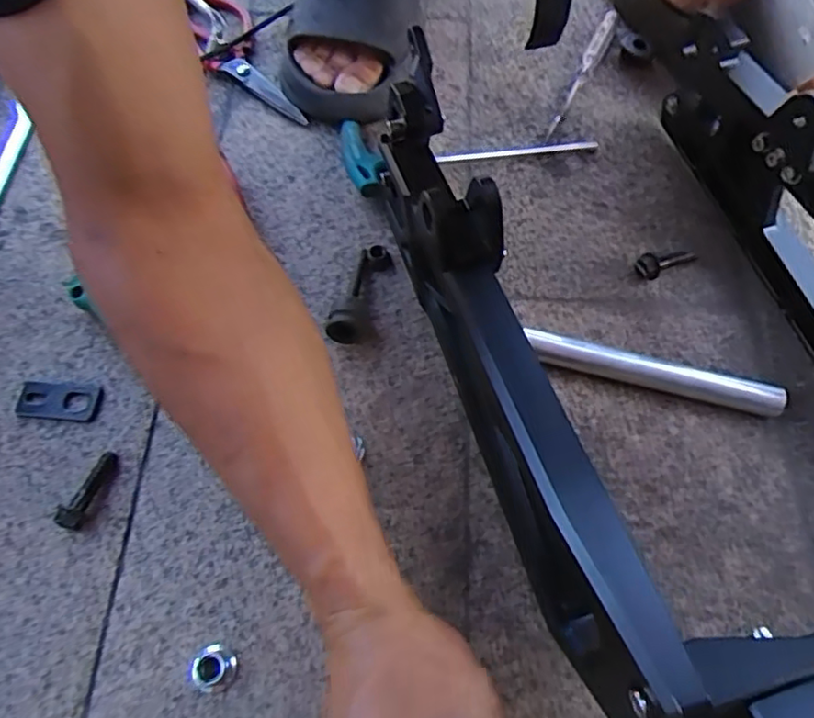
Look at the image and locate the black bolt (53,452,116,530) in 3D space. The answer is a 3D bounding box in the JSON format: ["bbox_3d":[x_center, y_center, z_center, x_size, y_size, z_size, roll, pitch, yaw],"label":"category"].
[{"bbox_3d":[-0.192,0.078,0.371,0.016,0.010,0.048,16,66,9],"label":"black bolt"}]

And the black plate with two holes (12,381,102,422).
[{"bbox_3d":[-0.228,0.028,0.405,0.056,0.004,0.025,4,65,3],"label":"black plate with two holes"}]

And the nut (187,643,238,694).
[{"bbox_3d":[-0.105,0.167,0.333,0.025,0.010,0.023,0,64,1],"label":"nut"}]

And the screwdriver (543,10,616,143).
[{"bbox_3d":[0.148,-0.241,0.524,0.013,0.017,0.150,23,67,11],"label":"screwdriver"}]

